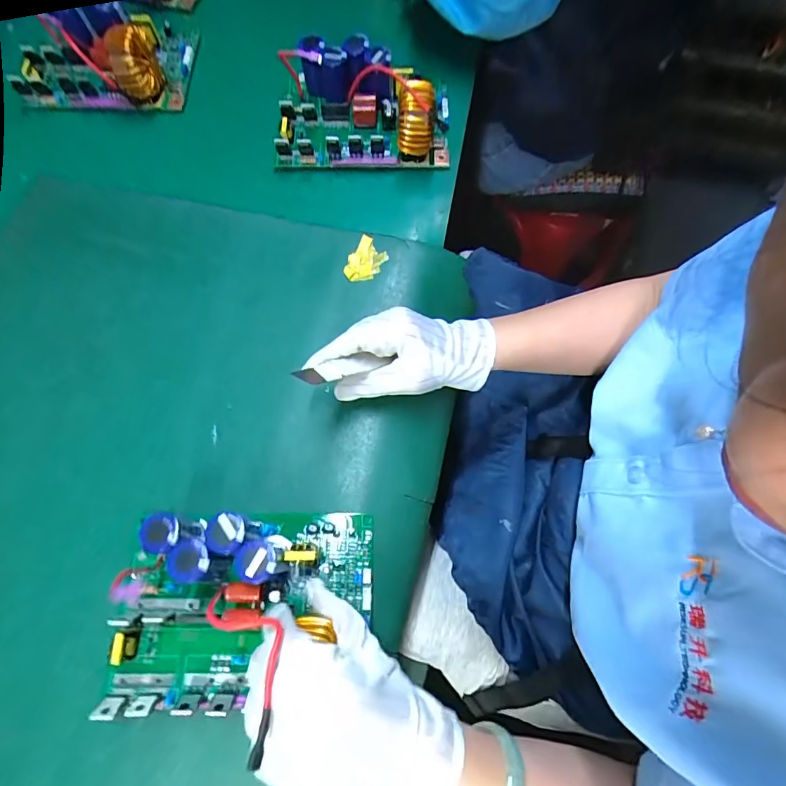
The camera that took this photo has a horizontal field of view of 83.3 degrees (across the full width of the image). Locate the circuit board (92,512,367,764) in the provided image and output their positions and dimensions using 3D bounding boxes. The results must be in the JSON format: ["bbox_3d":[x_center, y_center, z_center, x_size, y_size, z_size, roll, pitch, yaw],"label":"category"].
[{"bbox_3d":[-0.115,0.158,0.322,0.193,0.064,0.132,-1,72,-1],"label":"circuit board"}]

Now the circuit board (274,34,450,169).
[{"bbox_3d":[-0.032,-0.330,0.493,0.193,0.070,0.141,0,72,0],"label":"circuit board"}]

